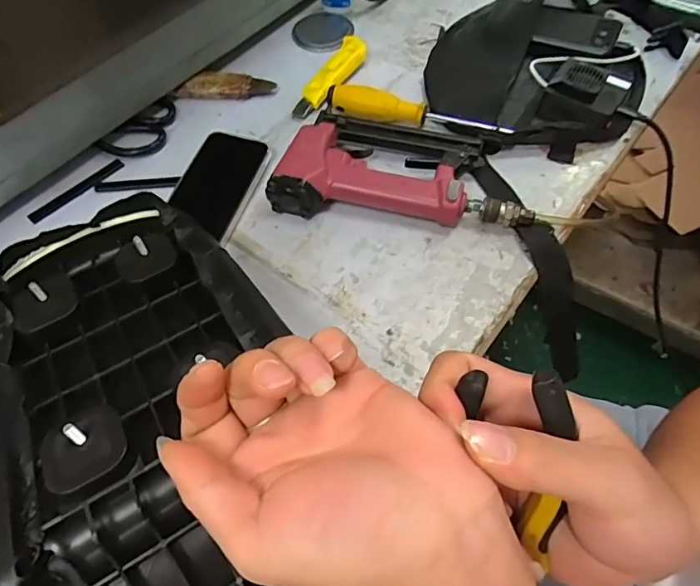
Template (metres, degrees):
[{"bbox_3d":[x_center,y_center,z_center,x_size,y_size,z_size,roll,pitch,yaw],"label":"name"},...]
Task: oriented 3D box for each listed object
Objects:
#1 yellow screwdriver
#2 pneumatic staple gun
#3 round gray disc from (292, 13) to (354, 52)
[{"bbox_3d":[0.077,-0.200,0.559,0.196,0.035,0.032,9,60,7],"label":"yellow screwdriver"},{"bbox_3d":[0.054,-0.131,0.515,0.254,0.044,0.124,6,60,5],"label":"pneumatic staple gun"},{"bbox_3d":[-0.035,-0.352,0.669,0.075,0.013,0.081,6,60,5],"label":"round gray disc"}]

